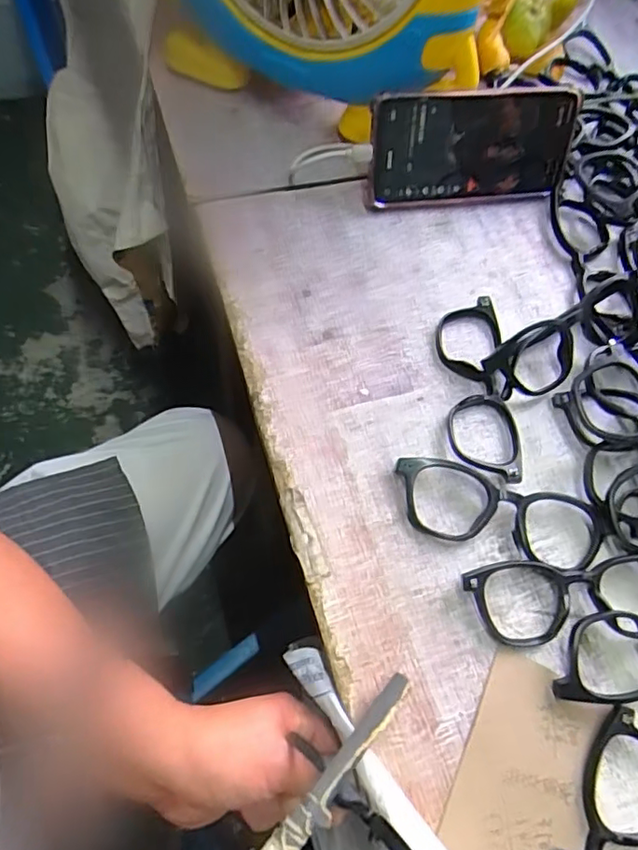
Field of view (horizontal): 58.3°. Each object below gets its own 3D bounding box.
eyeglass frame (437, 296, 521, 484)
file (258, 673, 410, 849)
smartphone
[{"bbox_3d":[0.110,-0.026,0.388,0.048,0.013,0.136,2,66,-7],"label":"eyeglass frame"},{"bbox_3d":[0.007,0.170,0.273,0.017,0.008,0.116,40,62,14],"label":"file"},{"bbox_3d":[0.116,-0.210,0.438,0.162,0.076,0.009,-8,38,-10],"label":"smartphone"}]

